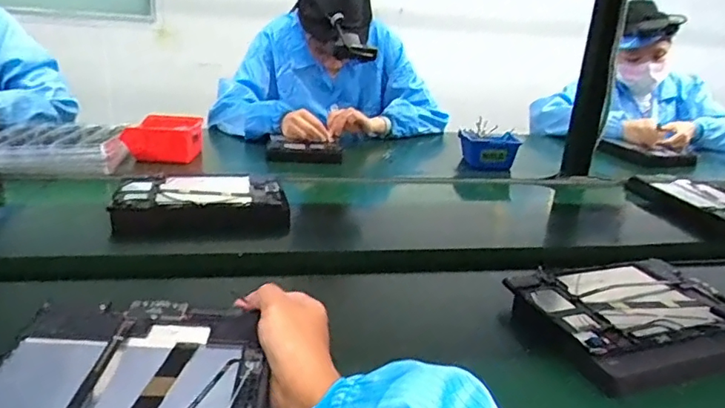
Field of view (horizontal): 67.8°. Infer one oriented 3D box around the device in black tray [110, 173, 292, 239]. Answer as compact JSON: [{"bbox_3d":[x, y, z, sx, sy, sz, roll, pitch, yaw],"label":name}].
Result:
[{"bbox_3d":[-0.241,0.000,0.814,0.252,0.049,0.164,0,22,-12],"label":"device in black tray"}]

